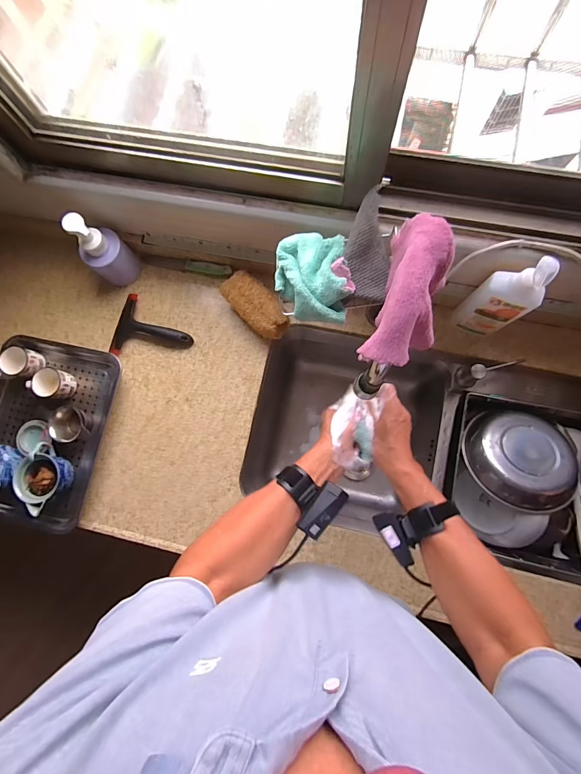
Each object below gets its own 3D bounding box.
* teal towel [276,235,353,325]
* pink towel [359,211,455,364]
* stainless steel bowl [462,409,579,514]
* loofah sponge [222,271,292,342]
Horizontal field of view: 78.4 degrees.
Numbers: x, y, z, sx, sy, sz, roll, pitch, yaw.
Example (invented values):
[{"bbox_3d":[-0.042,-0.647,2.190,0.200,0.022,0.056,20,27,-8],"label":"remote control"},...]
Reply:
[{"bbox_3d":[0.027,-0.156,0.497,0.098,0.058,0.135,2,82,5],"label":"teal towel"},{"bbox_3d":[0.134,-0.099,0.386,0.075,0.081,0.164,18,83,7],"label":"pink towel"},{"bbox_3d":[0.432,0.133,0.672,0.189,0.071,0.189,-3,69,9],"label":"stainless steel bowl"},{"bbox_3d":[-0.067,-0.157,0.706,0.145,0.072,0.071,42,87,9],"label":"loofah sponge"}]

